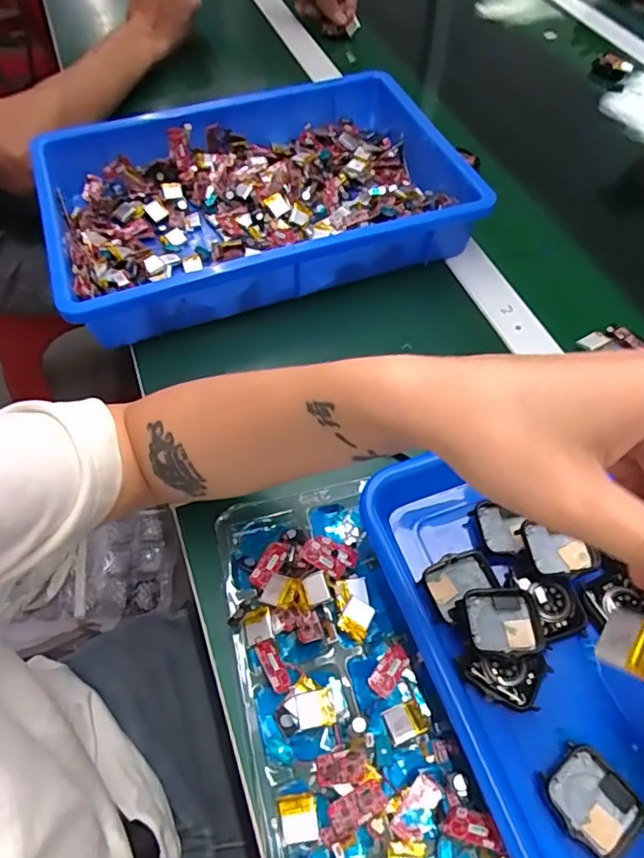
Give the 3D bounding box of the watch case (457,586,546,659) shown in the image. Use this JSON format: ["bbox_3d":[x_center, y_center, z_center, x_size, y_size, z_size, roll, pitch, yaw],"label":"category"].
[{"bbox_3d":[0.100,0.109,0.309,0.042,0.013,0.037,-7,57,-6],"label":"watch case"}]

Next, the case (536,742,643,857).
[{"bbox_3d":[0.133,0.184,0.272,0.036,0.008,0.044,-33,64,-21],"label":"case"}]

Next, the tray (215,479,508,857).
[{"bbox_3d":[0.014,0.156,0.303,0.109,0.025,0.265,-12,58,-9],"label":"tray"}]

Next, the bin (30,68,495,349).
[{"bbox_3d":[-0.053,-0.225,0.516,0.375,0.068,0.267,-16,59,-12],"label":"bin"}]

